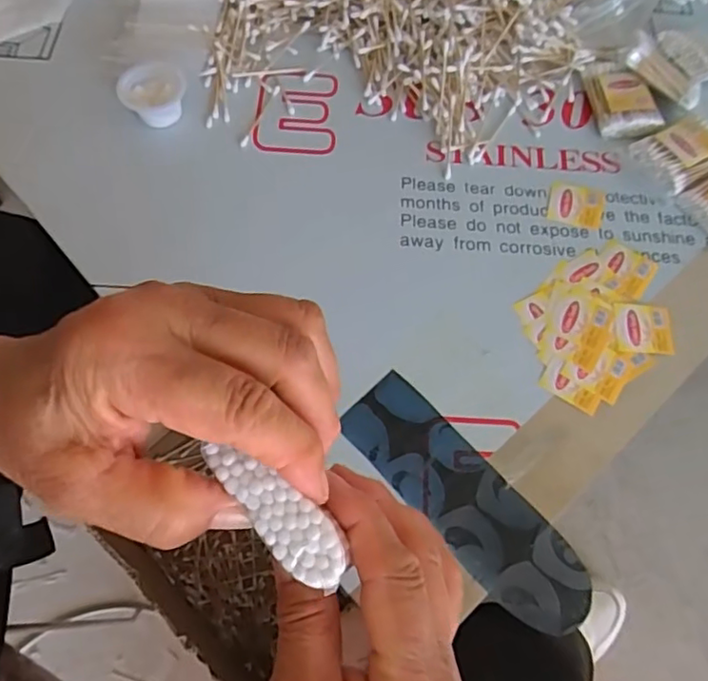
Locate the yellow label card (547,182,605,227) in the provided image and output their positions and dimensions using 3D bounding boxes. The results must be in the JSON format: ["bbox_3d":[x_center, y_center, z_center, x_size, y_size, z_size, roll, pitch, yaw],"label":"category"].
[{"bbox_3d":[0.184,-0.113,0.497,0.045,0.004,0.042,12,65,3],"label":"yellow label card"}]

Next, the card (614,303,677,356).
[{"bbox_3d":[0.217,-0.009,0.451,0.046,0.004,0.040,2,65,-2],"label":"card"}]

